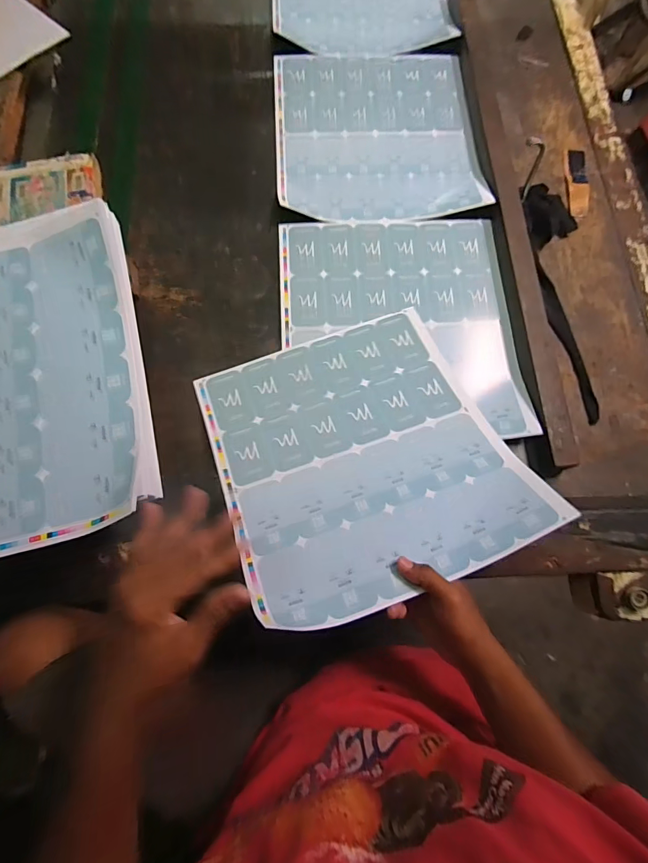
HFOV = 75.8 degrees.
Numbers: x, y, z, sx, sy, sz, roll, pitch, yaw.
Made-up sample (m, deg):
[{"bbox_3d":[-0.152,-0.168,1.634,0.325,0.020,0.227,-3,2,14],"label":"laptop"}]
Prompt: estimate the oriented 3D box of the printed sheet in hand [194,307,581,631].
[{"bbox_3d":[0.046,0.017,0.541,0.351,0.028,0.381,-19,56,-9],"label":"printed sheet in hand"}]

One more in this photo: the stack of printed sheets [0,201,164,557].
[{"bbox_3d":[-0.396,-0.043,0.434,0.402,0.038,0.370,-15,76,-5],"label":"stack of printed sheets"}]

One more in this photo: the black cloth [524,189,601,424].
[{"bbox_3d":[0.380,-0.222,0.660,0.082,0.023,0.419,-1,75,-2],"label":"black cloth"}]

